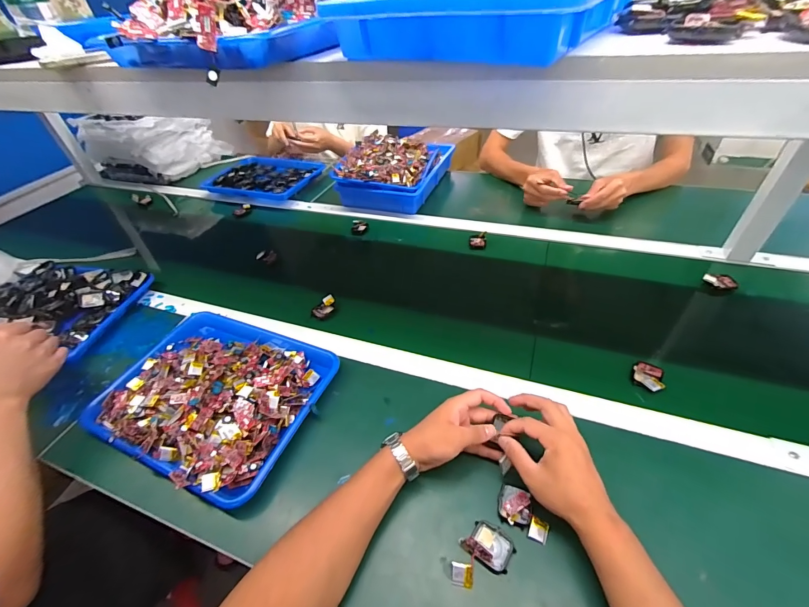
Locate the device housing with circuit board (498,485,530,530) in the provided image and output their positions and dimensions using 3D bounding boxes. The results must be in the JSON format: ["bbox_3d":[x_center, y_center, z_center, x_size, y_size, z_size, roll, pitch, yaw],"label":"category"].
[{"bbox_3d":[0.130,0.239,0.424,0.038,0.009,0.039,17,48,24],"label":"device housing with circuit board"}]

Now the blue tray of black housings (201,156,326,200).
[{"bbox_3d":[-0.453,-0.407,1.157,0.348,0.035,0.217,9,46,17],"label":"blue tray of black housings"}]

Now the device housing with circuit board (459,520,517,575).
[{"bbox_3d":[0.094,0.265,0.397,0.051,0.019,0.039,25,52,30],"label":"device housing with circuit board"}]

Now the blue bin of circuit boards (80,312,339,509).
[{"bbox_3d":[-0.298,0.130,0.565,0.337,0.056,0.263,15,48,22],"label":"blue bin of circuit boards"}]

